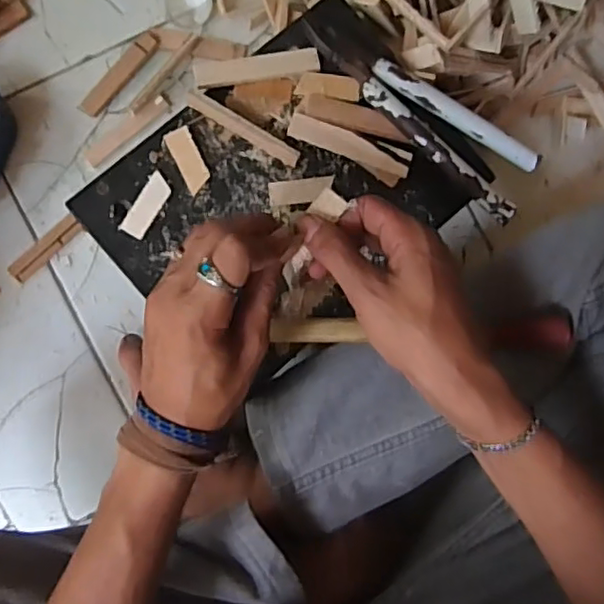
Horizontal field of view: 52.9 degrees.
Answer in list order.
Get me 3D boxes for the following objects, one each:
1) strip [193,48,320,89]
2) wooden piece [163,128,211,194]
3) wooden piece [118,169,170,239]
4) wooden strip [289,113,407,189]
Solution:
[{"bbox_3d":[-0.036,-0.187,0.484,0.098,0.006,0.022,-10,87,-6],"label":"strip"},{"bbox_3d":[-0.088,-0.111,0.472,0.020,0.004,0.050,-25,89,-6],"label":"wooden piece"},{"bbox_3d":[-0.120,-0.074,0.469,0.019,0.004,0.052,32,84,-2],"label":"wooden piece"},{"bbox_3d":[0.036,-0.121,0.478,0.097,0.008,0.022,26,110,-3],"label":"wooden strip"}]

